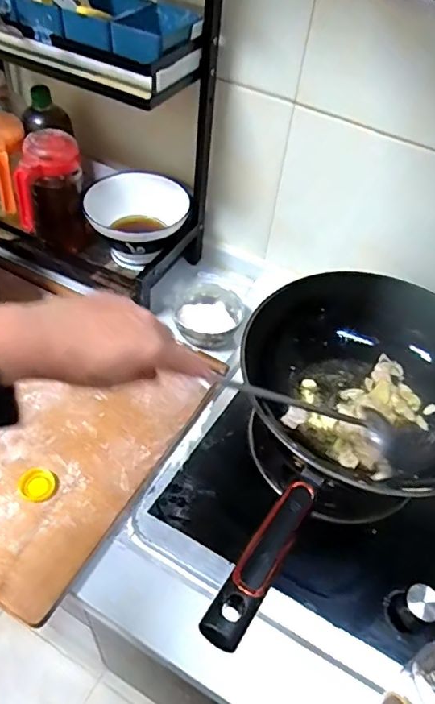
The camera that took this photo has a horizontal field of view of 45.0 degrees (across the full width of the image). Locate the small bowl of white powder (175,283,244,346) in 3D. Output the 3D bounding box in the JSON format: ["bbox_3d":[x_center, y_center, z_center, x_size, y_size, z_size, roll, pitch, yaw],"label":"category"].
[{"bbox_3d":[-0.014,-0.057,0.841,0.109,0.054,0.107,0,50,-6],"label":"small bowl of white powder"}]

